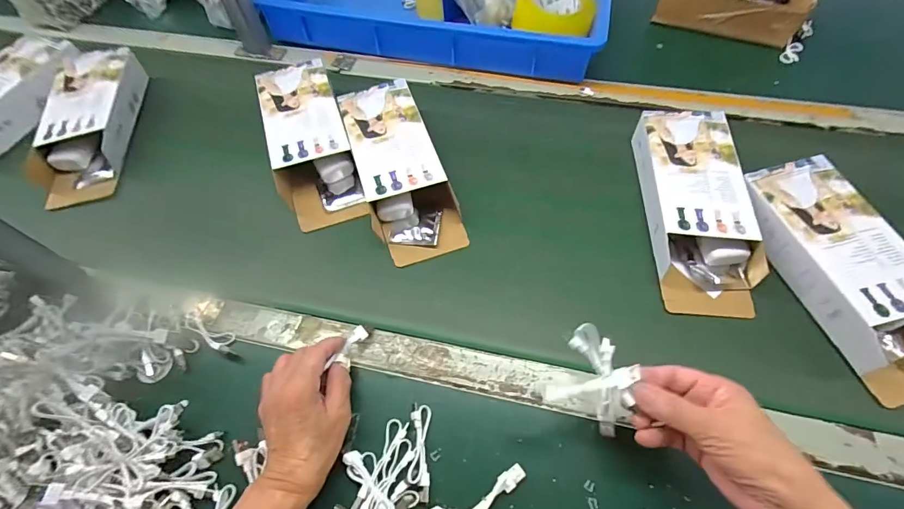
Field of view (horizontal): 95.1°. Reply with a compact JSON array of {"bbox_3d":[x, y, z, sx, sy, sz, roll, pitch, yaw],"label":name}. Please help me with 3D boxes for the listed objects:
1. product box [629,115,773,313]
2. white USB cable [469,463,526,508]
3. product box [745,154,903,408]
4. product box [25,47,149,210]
[{"bbox_3d":[0.280,-0.060,0.480,0.109,0.050,0.251,1,60,5],"label":"product box"},{"bbox_3d":[0.032,0.208,0.351,0.076,0.017,0.015,-37,65,-17],"label":"white USB cable"},{"bbox_3d":[0.412,0.015,0.429,0.107,0.053,0.250,-16,61,-7],"label":"product box"},{"bbox_3d":[-0.525,-0.192,0.601,0.100,0.066,0.254,-12,60,3],"label":"product box"}]

